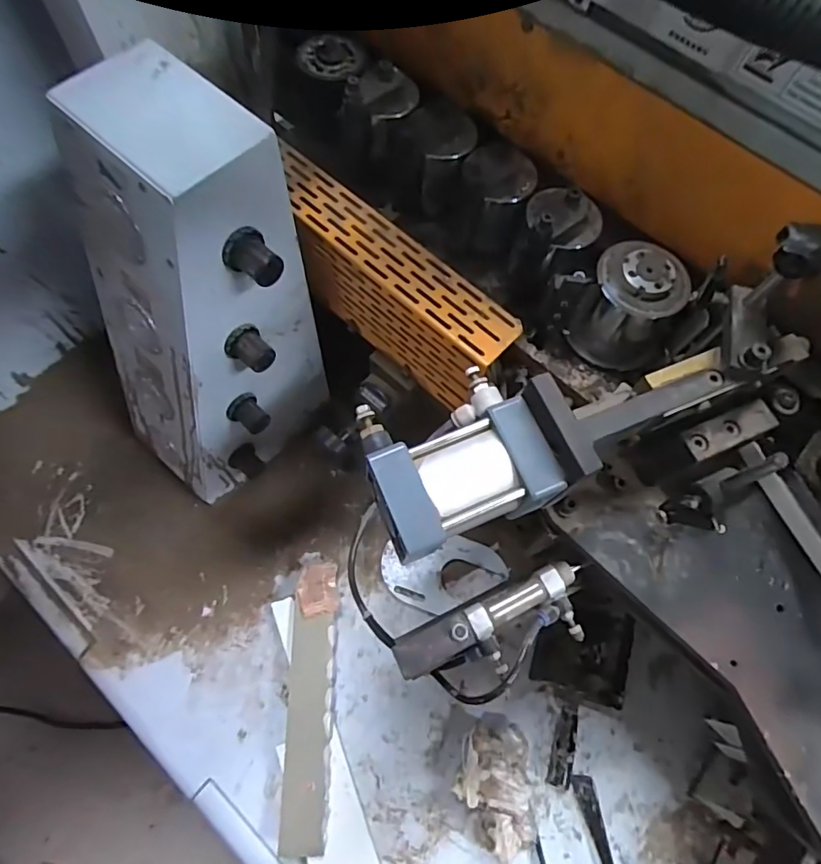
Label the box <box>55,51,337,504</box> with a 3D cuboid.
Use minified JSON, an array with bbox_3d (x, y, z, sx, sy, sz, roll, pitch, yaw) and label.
[{"bbox_3d":[-0.221,-0.093,0.530,0.177,0.410,0.230,38,71,11],"label":"box"}]

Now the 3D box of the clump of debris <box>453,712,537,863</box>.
[{"bbox_3d":[0.102,0.407,0.591,0.102,0.067,0.137,-2,69,-3],"label":"clump of debris"}]

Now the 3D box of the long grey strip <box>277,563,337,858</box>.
[{"bbox_3d":[-0.120,0.320,0.622,0.053,0.017,0.311,0,69,-2],"label":"long grey strip"}]

